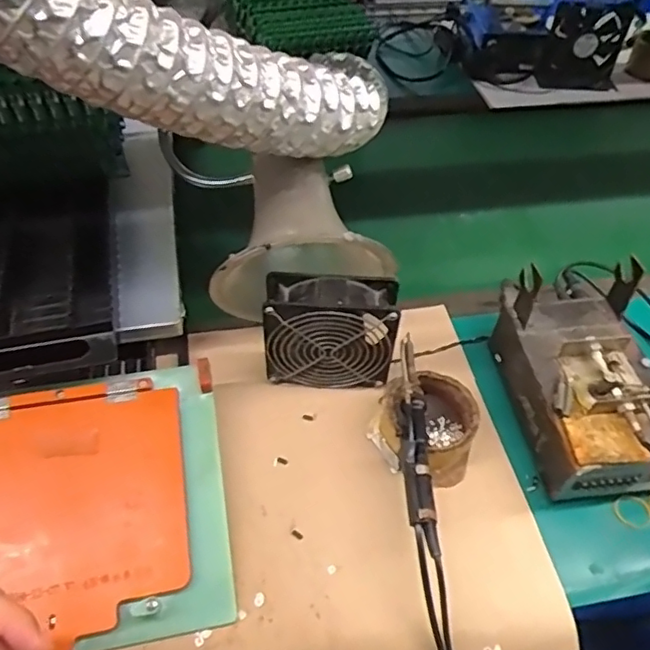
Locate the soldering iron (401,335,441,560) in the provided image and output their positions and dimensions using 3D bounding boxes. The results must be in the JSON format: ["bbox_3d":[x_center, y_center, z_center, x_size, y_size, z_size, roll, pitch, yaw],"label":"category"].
[{"bbox_3d":[0.079,0.088,0.492,0.025,0.018,0.204,4,50,0],"label":"soldering iron"}]

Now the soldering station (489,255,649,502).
[{"bbox_3d":[0.253,0.043,0.537,0.142,0.107,0.211,-3,51,-6],"label":"soldering station"}]

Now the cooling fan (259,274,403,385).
[{"bbox_3d":[0.005,0.009,0.544,0.117,0.114,0.045,5,50,1],"label":"cooling fan"}]

